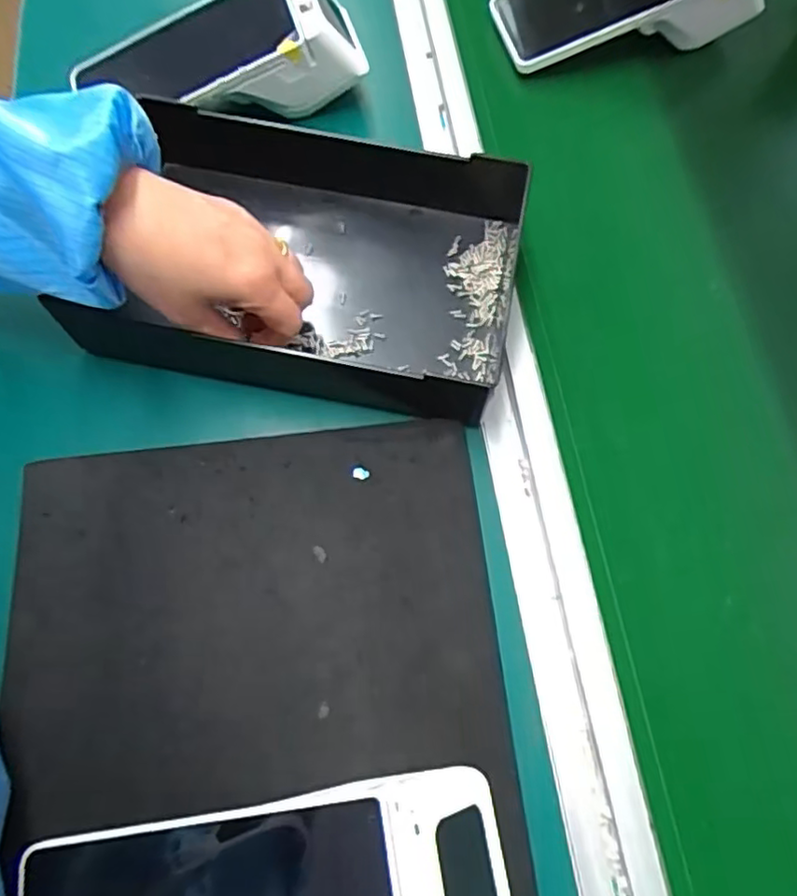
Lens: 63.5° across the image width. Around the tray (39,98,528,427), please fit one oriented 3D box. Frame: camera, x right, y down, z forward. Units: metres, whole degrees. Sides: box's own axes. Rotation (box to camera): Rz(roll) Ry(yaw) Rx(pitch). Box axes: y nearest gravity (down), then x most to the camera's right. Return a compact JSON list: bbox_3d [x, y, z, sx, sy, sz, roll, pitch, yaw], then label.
[{"bbox_3d":[-0.053,-0.116,0.400,0.244,0.053,0.163,11,68,3],"label":"tray"}]

